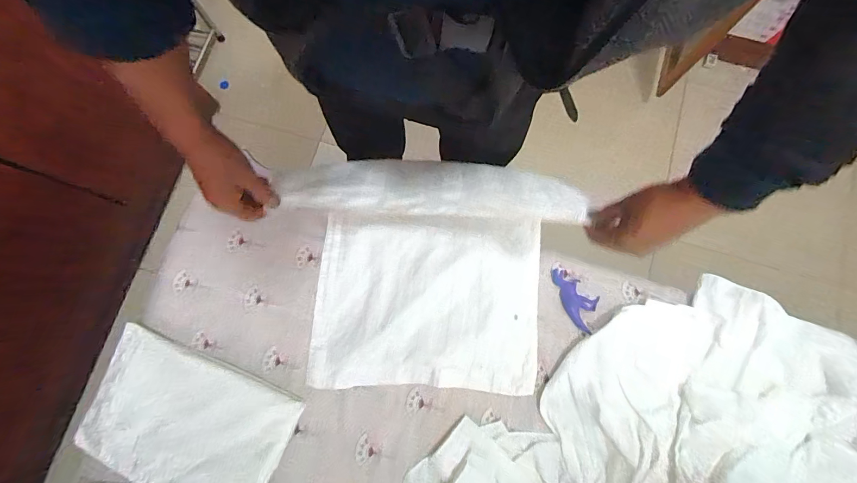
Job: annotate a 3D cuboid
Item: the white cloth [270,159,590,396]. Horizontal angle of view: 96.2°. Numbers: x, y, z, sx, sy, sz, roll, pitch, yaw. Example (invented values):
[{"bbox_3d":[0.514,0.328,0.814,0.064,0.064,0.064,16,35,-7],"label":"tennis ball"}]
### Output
[{"bbox_3d":[-0.005,0.086,0.662,0.444,0.290,0.357,1,79,1],"label":"white cloth"}]

